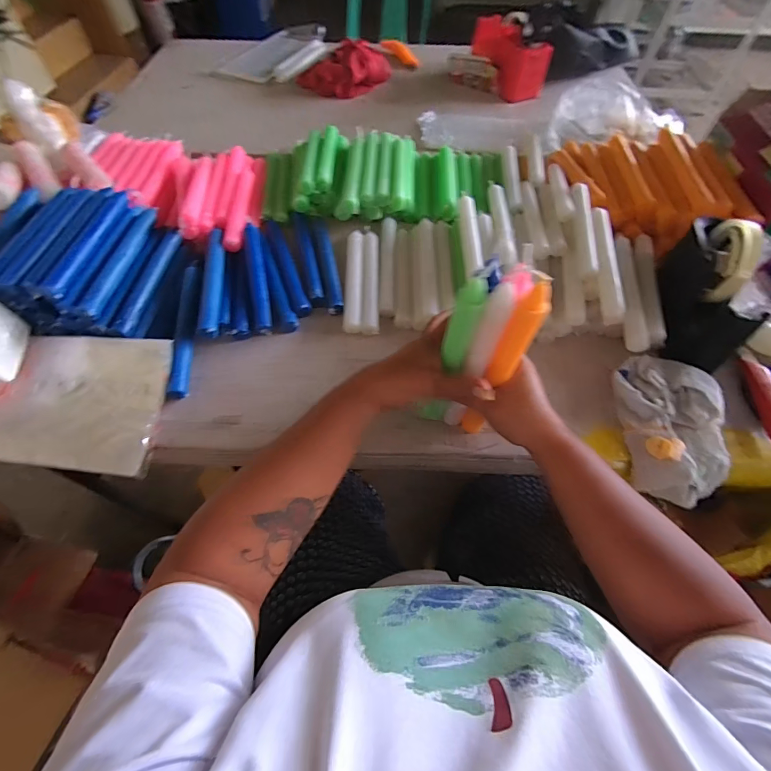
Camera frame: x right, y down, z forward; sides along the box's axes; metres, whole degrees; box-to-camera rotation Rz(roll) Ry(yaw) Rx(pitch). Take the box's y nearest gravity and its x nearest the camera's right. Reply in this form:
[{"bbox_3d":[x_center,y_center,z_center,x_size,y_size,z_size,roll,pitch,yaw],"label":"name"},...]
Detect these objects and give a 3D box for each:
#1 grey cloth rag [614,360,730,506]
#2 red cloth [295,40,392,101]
[{"bbox_3d":[0.319,0.045,0.445,0.108,0.066,0.147,3,58,2],"label":"grey cloth rag"},{"bbox_3d":[-0.093,-0.733,0.907,0.194,0.061,0.125,-35,64,-20],"label":"red cloth"}]

